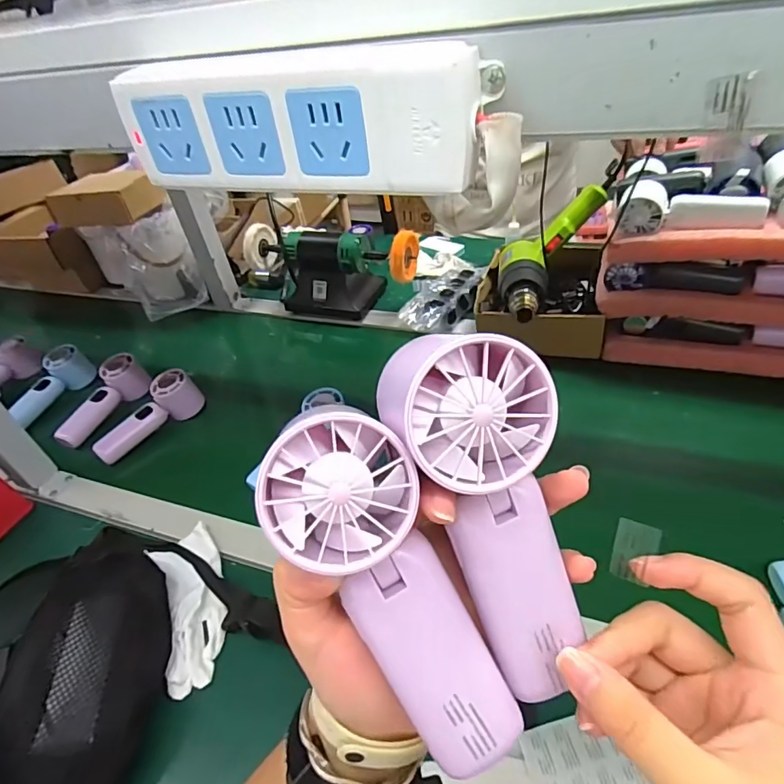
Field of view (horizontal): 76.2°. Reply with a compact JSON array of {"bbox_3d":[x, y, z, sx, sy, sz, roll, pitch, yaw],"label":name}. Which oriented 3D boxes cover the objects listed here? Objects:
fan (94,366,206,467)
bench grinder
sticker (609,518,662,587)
[{"bbox_3d":[-0.344,0.037,0.705,0.047,0.061,0.156,30,65,36],"label":"fan"},{"bbox_3d":[-0.105,-0.212,0.860,0.304,0.131,0.098,11,43,21],"label":"bench grinder"},{"bbox_3d":[0.098,0.066,0.202,0.016,0.025,0.004,16,17,38],"label":"sticker"}]

